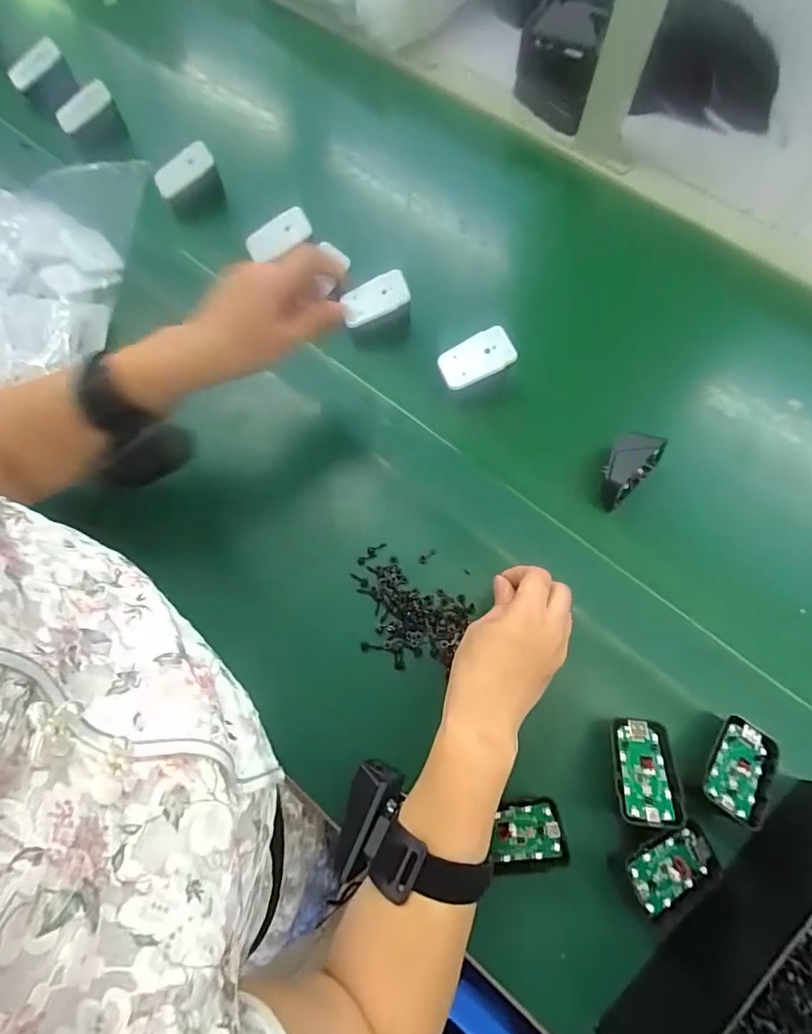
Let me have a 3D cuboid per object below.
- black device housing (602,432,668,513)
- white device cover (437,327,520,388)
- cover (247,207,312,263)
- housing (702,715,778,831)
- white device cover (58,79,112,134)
[{"bbox_3d":[0.195,-0.046,0.469,0.042,0.042,0.067,42,75,14],"label":"black device housing"},{"bbox_3d":[0.066,-0.149,0.494,0.069,0.009,0.039,-27,92,12],"label":"white device cover"},{"bbox_3d":[-0.132,-0.290,0.538,0.068,0.029,0.011,-23,70,8],"label":"cover"},{"bbox_3d":[0.241,0.182,0.377,0.043,0.015,0.069,31,72,11],"label":"housing"},{"bbox_3d":[-0.361,-0.457,0.586,0.070,0.024,0.013,-25,69,18],"label":"white device cover"}]

